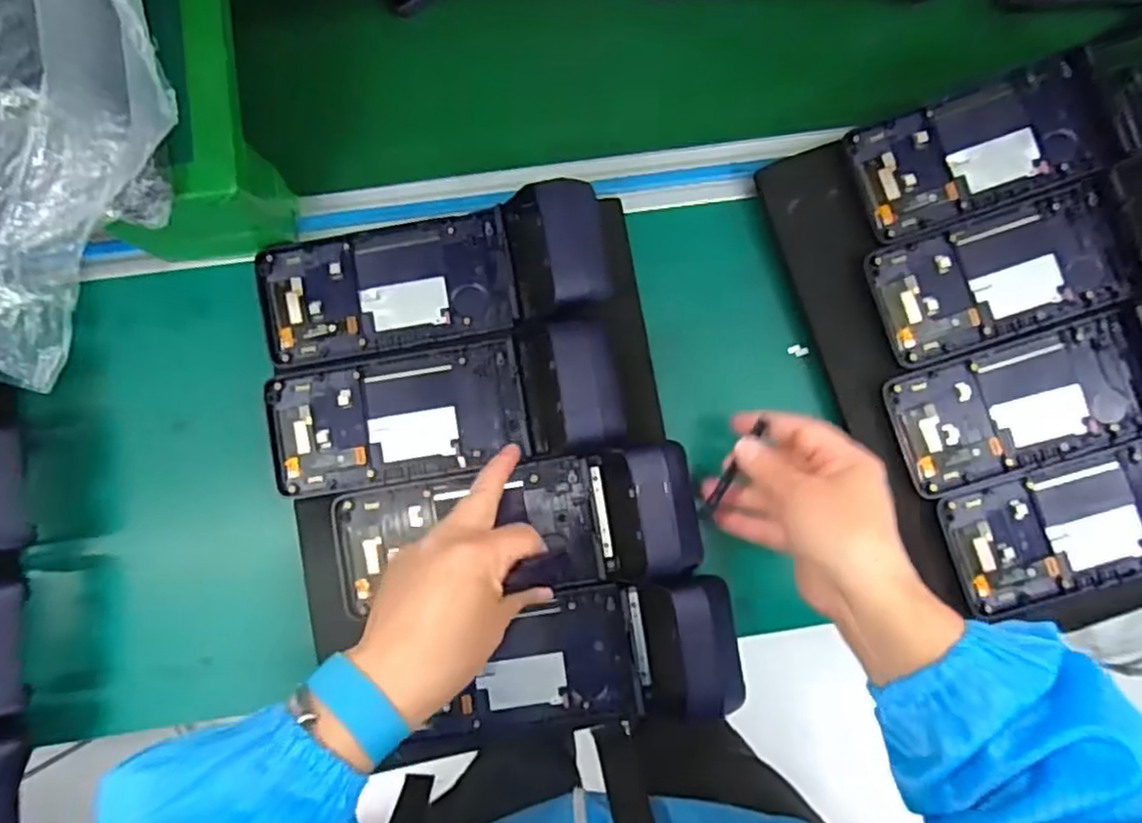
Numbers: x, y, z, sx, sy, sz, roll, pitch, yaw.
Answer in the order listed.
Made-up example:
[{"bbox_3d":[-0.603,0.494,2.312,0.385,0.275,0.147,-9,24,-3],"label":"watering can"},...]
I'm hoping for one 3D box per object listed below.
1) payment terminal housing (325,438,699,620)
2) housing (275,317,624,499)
[{"bbox_3d":[-0.036,0.075,0.435,0.223,0.048,0.085,-5,86,6],"label":"payment terminal housing"},{"bbox_3d":[-0.080,-0.003,0.442,0.220,0.045,0.080,-10,86,10],"label":"housing"}]

